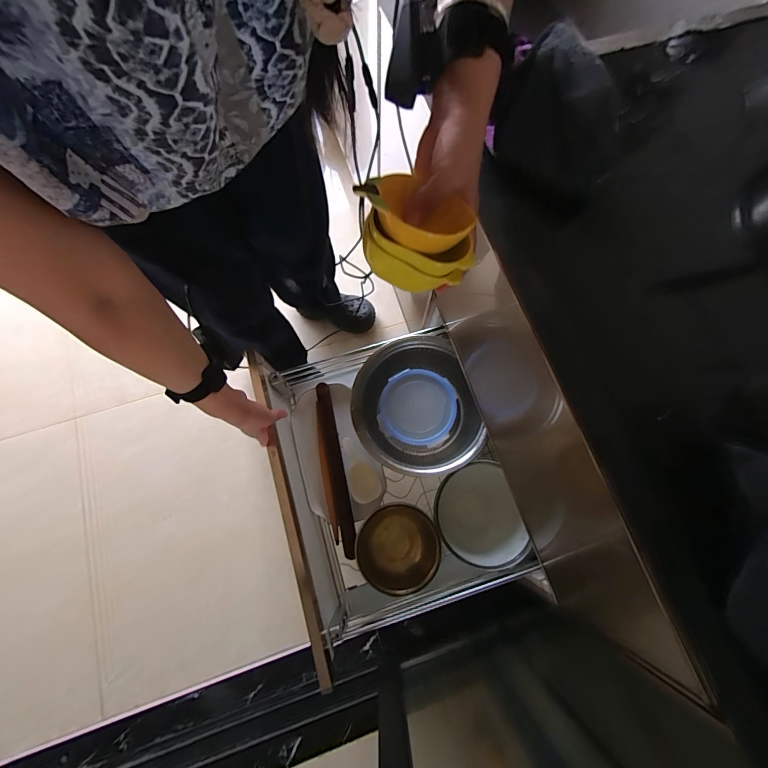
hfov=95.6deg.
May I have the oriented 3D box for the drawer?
[{"bbox_3d":[0.008,0.184,0.726,0.413,0.222,0.549,-13,79,-2],"label":"drawer"}]

